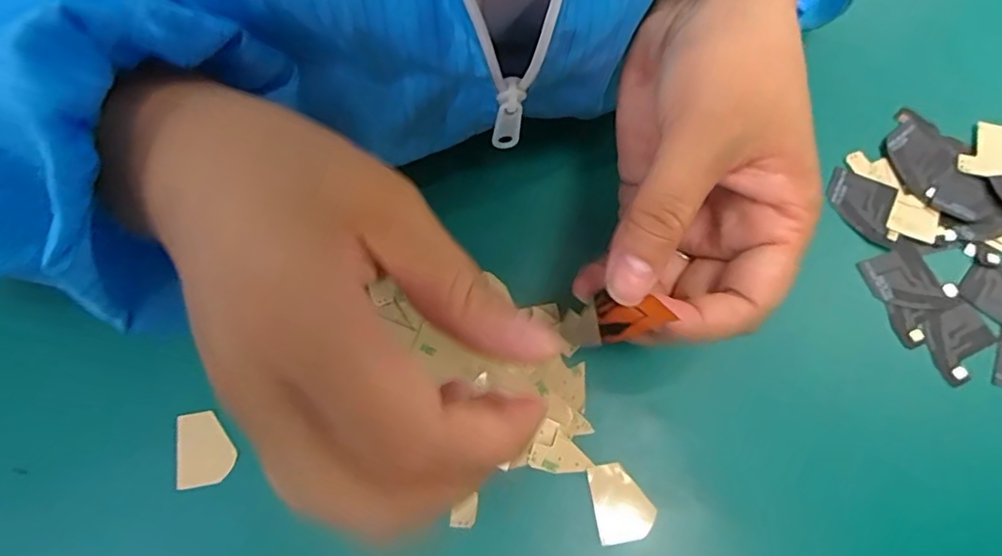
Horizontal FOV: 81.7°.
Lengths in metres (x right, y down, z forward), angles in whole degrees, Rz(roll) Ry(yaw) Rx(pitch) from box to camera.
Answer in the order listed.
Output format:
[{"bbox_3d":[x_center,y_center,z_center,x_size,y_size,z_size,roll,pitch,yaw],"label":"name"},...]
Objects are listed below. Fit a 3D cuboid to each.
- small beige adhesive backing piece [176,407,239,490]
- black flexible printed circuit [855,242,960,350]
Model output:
[{"bbox_3d":[-0.122,0.069,0.237,0.021,0.004,0.029,-10,70,-2],"label":"small beige adhesive backing piece"},{"bbox_3d":[0.182,0.005,0.258,0.034,0.004,0.041,-26,71,-8],"label":"black flexible printed circuit"}]

